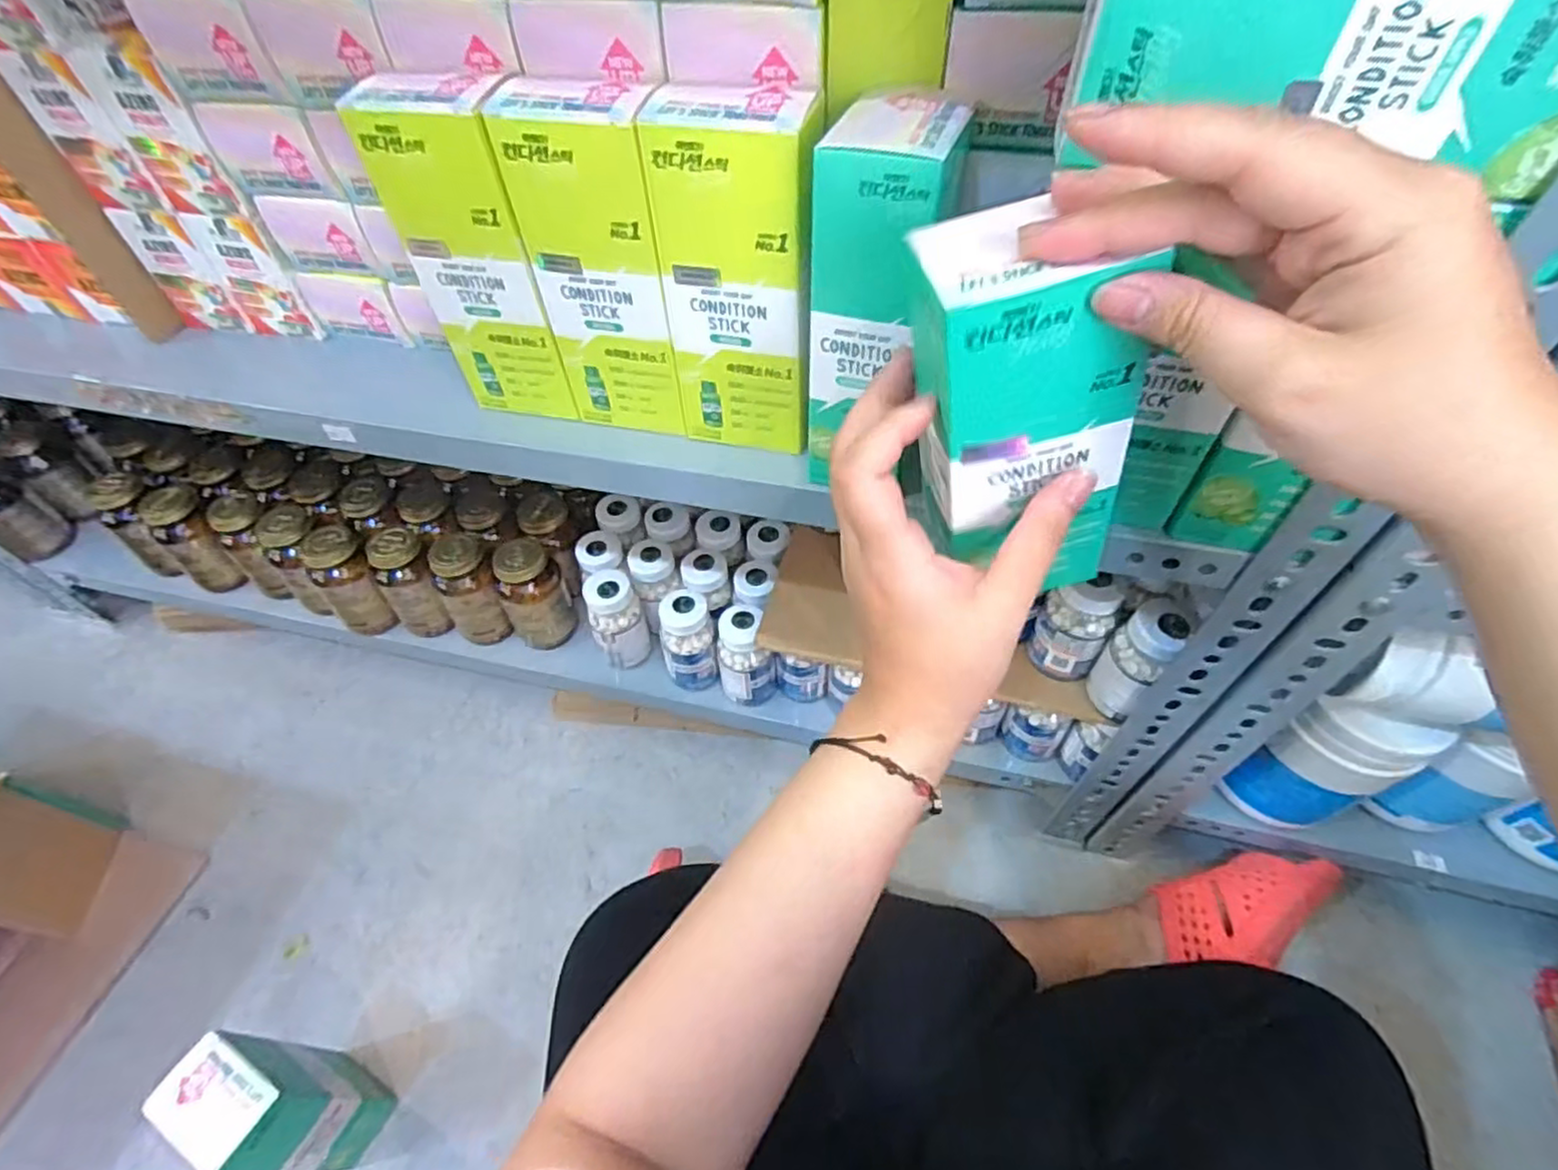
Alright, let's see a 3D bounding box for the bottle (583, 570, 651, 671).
[{"bbox_3d":[-0.150,0.032,0.653,0.050,0.091,0.052,-16,53,-10],"label":"bottle"}]

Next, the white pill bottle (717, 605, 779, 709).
[{"bbox_3d":[-0.031,0.064,0.624,0.045,0.101,0.044,-1,52,1],"label":"white pill bottle"}]

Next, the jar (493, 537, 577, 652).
[{"bbox_3d":[-0.233,0.010,0.675,0.063,0.109,0.052,-30,56,-20],"label":"jar"}]

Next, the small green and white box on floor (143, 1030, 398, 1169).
[{"bbox_3d":[-0.354,0.377,0.513,0.069,0.177,0.057,21,55,18],"label":"small green and white box on floor"}]

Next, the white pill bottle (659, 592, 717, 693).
[{"bbox_3d":[-0.082,0.051,0.638,0.051,0.096,0.049,-9,52,-5],"label":"white pill bottle"}]

